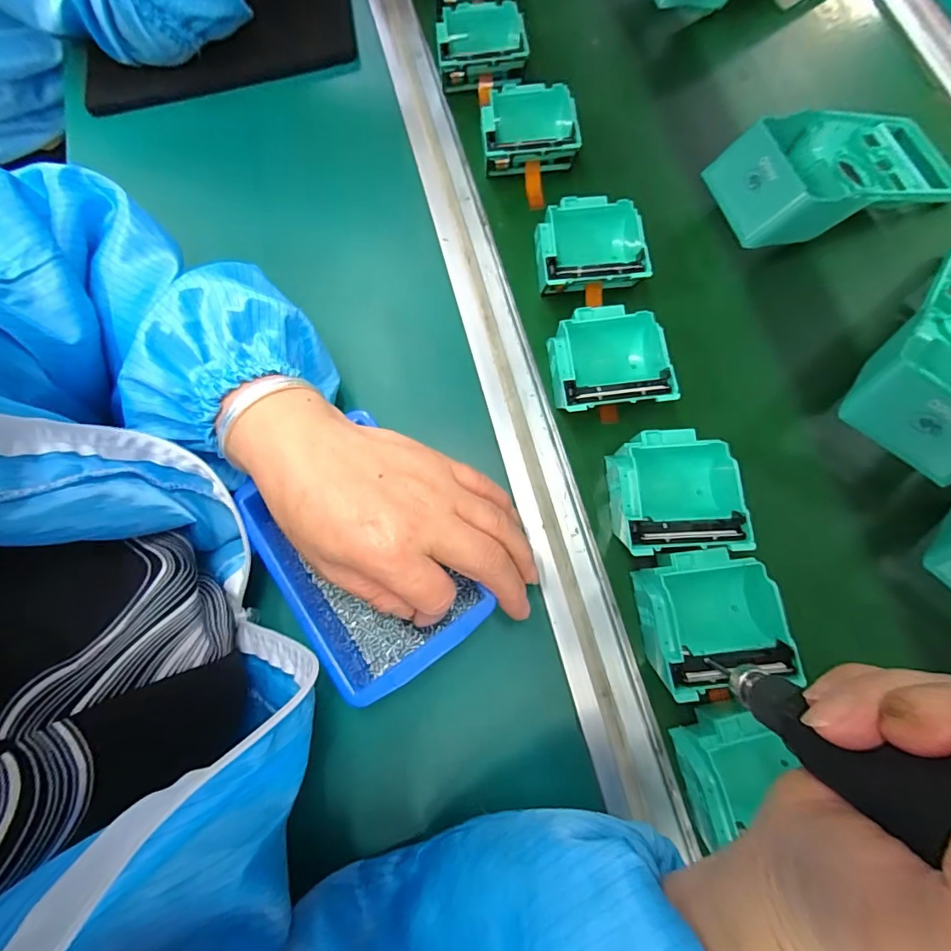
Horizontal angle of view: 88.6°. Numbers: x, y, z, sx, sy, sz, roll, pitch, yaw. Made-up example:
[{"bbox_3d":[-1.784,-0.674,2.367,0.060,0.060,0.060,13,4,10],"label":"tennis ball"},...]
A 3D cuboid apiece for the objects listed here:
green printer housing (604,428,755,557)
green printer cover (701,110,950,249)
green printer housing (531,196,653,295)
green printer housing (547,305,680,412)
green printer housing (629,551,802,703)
[{"bbox_3d":[0.127,0.012,0.315,0.082,0.039,0.079,-4,72,4],"label":"green printer housing"},{"bbox_3d":[0.273,-0.229,0.367,0.185,0.058,0.092,-20,72,-1],"label":"green printer cover"},{"bbox_3d":[0.083,-0.168,0.365,0.081,0.033,0.077,-4,72,4],"label":"green printer housing"},{"bbox_3d":[0.091,-0.076,0.339,0.079,0.037,0.077,-5,72,4],"label":"green printer housing"},{"bbox_3d":[0.139,0.086,0.292,0.075,0.038,0.076,-12,73,1],"label":"green printer housing"}]

